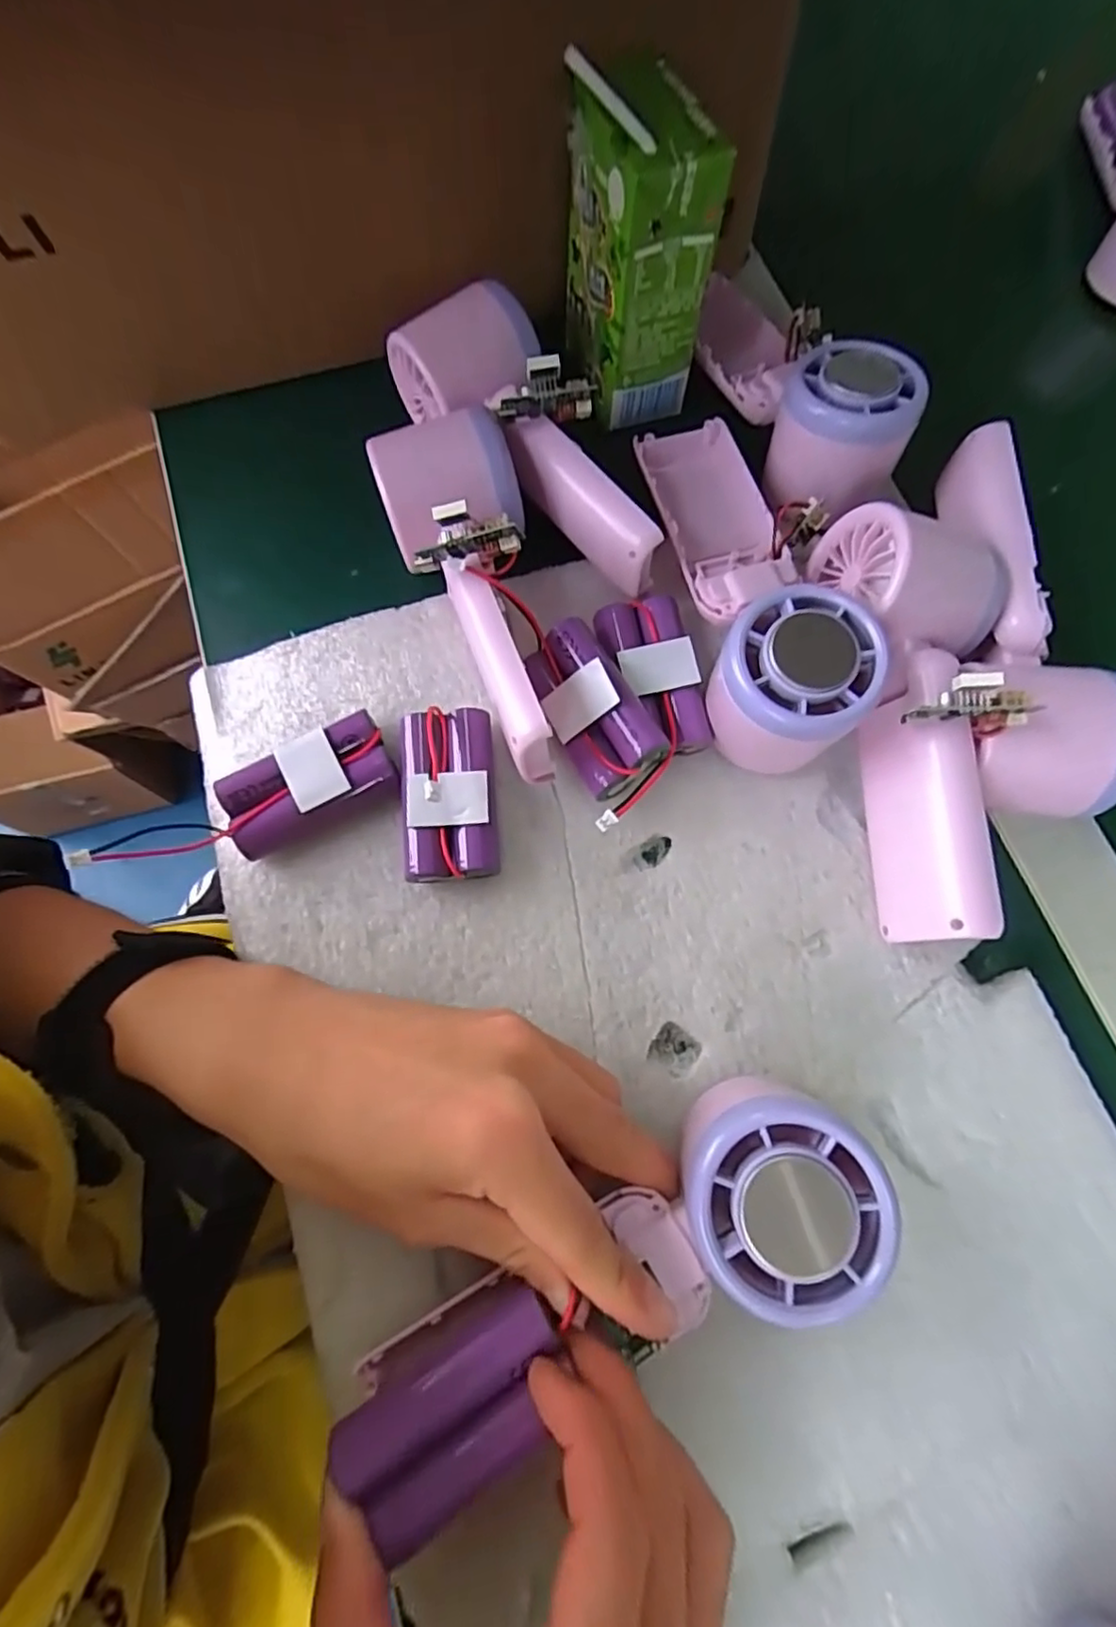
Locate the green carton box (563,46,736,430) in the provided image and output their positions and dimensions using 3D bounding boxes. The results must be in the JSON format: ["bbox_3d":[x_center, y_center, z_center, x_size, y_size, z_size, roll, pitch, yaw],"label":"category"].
[{"bbox_3d":[0.034,-0.247,0.286,0.054,0.112,0.068,-12,72,-3],"label":"green carton box"}]

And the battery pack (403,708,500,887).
[{"bbox_3d":[-0.042,-0.008,0.258,0.035,0.022,0.065,-4,72,-1],"label":"battery pack"}]

